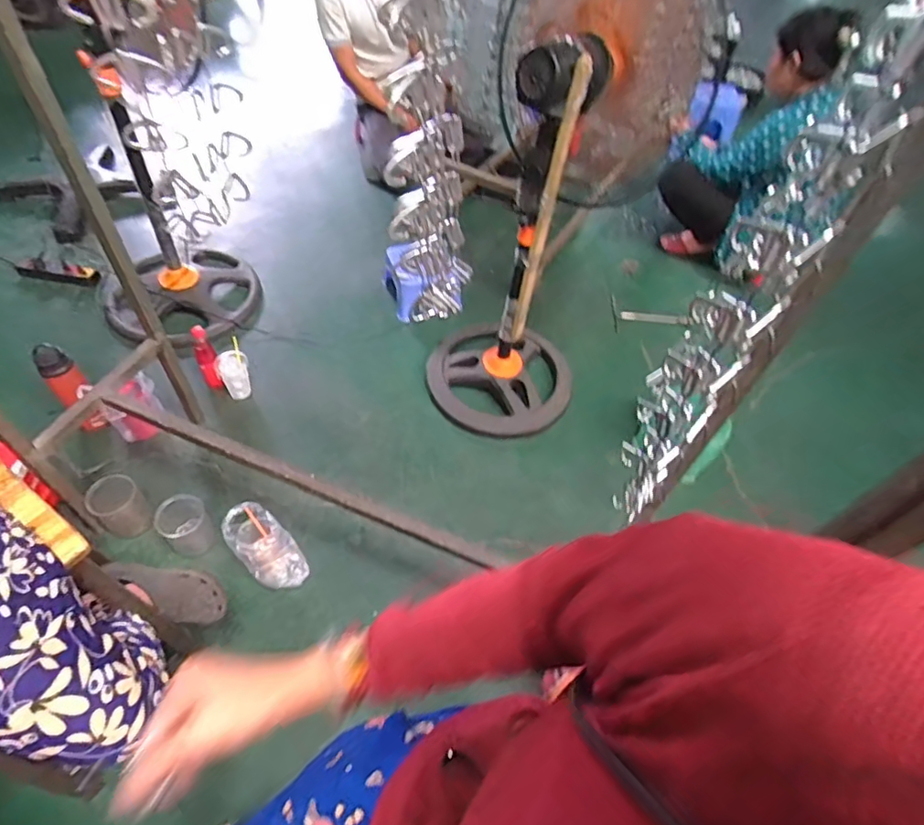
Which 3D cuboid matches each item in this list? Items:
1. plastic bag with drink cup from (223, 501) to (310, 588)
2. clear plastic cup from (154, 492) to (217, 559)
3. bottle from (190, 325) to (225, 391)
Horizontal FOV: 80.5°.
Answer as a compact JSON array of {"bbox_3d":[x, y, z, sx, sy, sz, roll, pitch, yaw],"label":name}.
[{"bbox_3d":[-0.463,0.309,1.276,0.243,0.083,0.118,45,59,8],"label":"plastic bag with drink cup"},{"bbox_3d":[-0.647,0.269,1.289,0.104,0.116,0.101,3,52,-4],"label":"clear plastic cup"},{"bbox_3d":[-0.729,-0.143,1.576,0.059,0.202,0.073,-30,61,-26],"label":"bottle"}]

